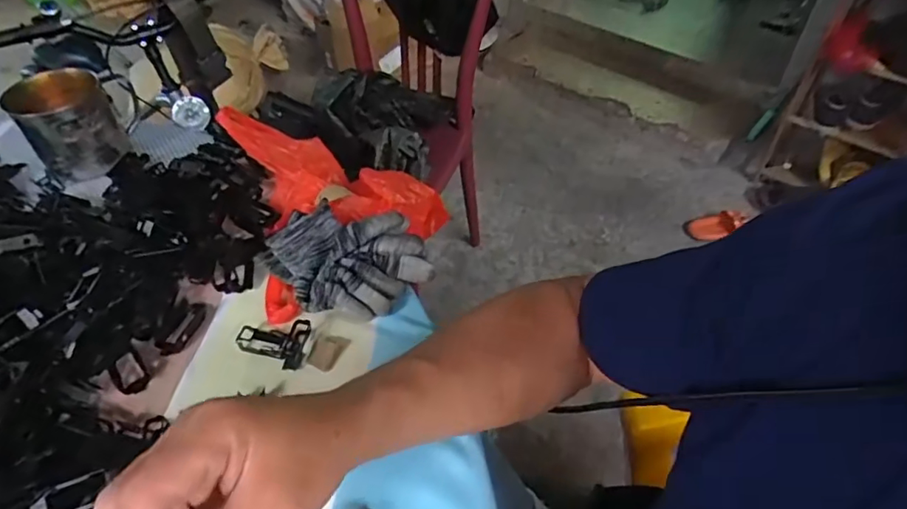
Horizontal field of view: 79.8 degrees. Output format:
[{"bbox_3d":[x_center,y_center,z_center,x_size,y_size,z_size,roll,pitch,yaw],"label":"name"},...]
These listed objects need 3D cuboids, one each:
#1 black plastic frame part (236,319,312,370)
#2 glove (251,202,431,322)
[{"bbox_3d":[-0.145,0.068,0.430,0.054,0.016,0.040,2,47,3],"label":"black plastic frame part"},{"bbox_3d":[-0.091,-0.001,0.463,0.127,0.046,0.108,32,55,28],"label":"glove"}]

